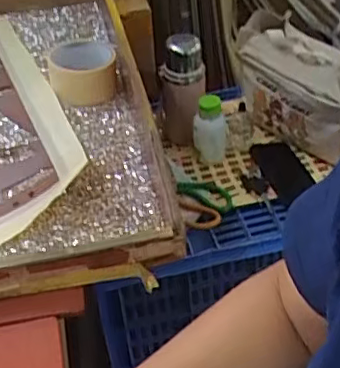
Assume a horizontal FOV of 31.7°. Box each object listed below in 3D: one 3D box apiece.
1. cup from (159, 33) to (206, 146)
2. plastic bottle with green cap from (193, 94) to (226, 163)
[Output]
[{"bbox_3d":[0.025,-0.167,1.088,0.074,0.201,0.071,-2,42,2],"label":"cup"},{"bbox_3d":[0.070,-0.099,1.066,0.058,0.125,0.043,-4,42,0],"label":"plastic bottle with green cap"}]

